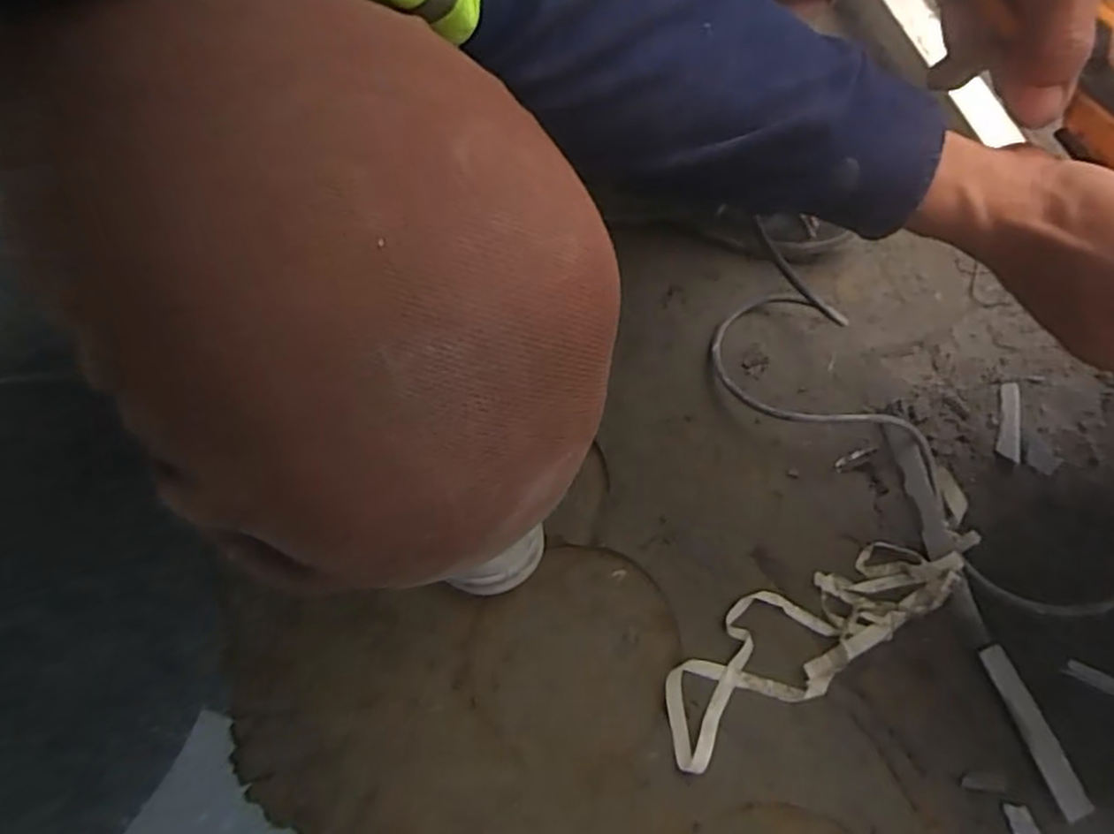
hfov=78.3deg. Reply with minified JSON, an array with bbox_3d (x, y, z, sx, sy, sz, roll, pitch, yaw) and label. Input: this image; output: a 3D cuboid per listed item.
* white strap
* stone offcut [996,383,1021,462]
[{"bbox_3d":[0.210,0.158,0.540,0.305,0.027,0.081,-30,72,-9],"label":"white strap"},{"bbox_3d":[0.393,0.003,0.594,0.018,0.008,0.076,16,71,7],"label":"stone offcut"}]

